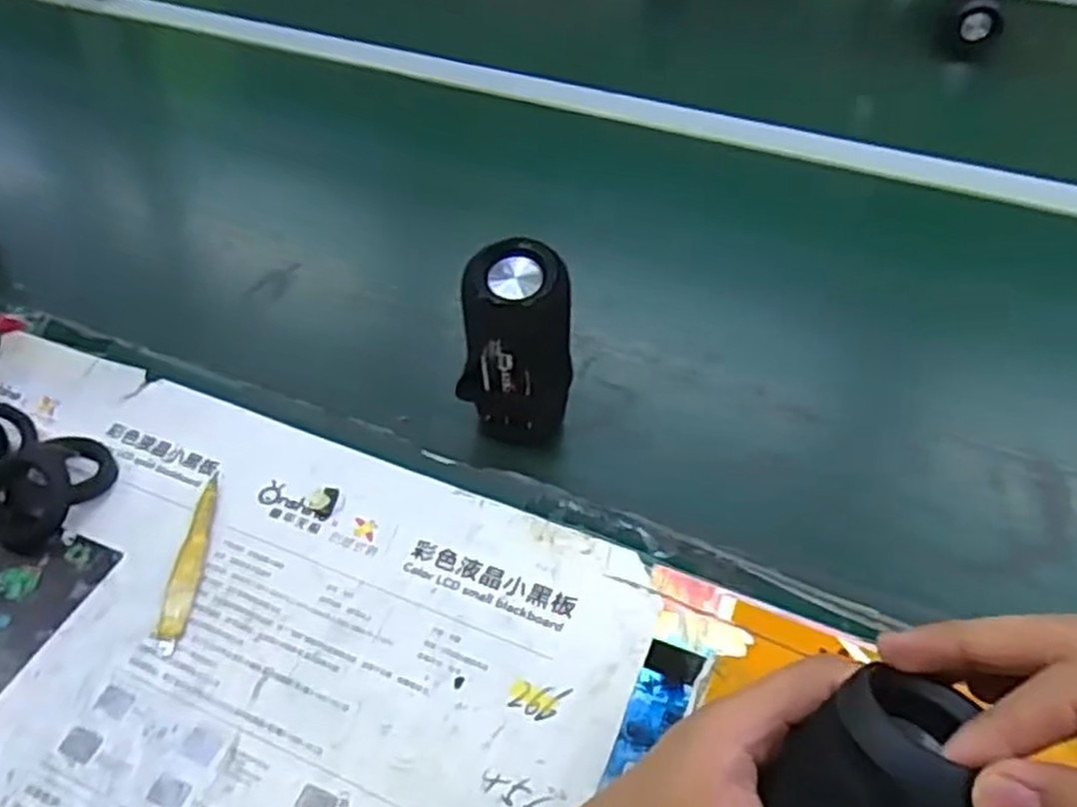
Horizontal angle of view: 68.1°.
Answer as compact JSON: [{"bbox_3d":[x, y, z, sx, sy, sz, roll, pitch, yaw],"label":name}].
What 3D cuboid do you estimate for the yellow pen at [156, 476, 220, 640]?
[{"bbox_3d":[-0.214,0.092,0.498,0.019,0.005,0.114,0,48,0],"label":"yellow pen"}]

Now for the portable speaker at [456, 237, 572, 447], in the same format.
[{"bbox_3d":[-0.012,-0.033,0.524,0.065,0.139,0.055,19,51,16],"label":"portable speaker"}]

